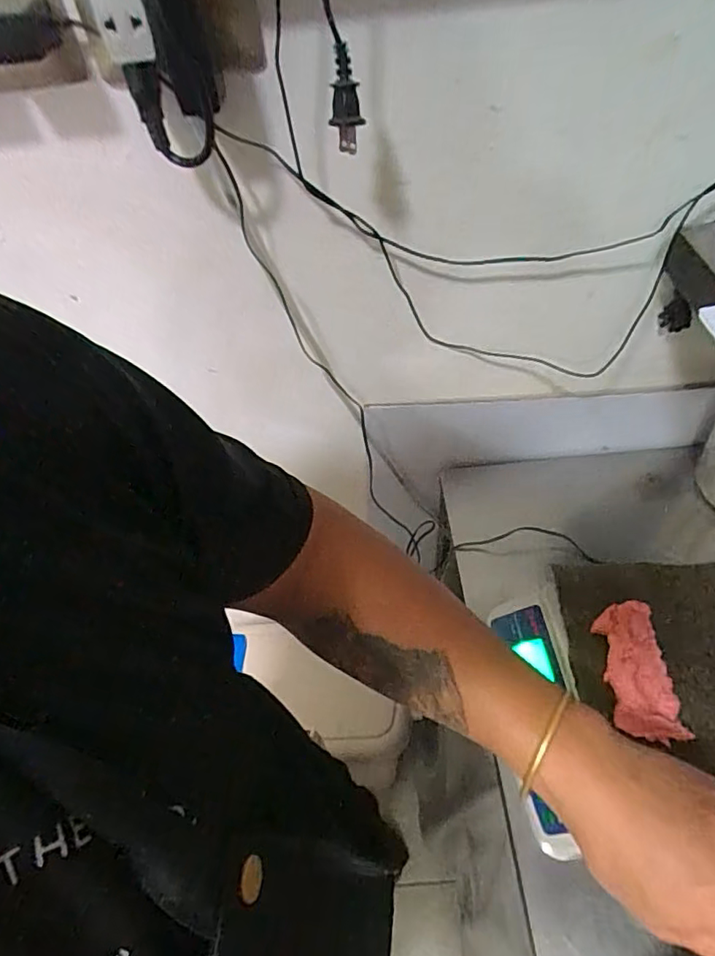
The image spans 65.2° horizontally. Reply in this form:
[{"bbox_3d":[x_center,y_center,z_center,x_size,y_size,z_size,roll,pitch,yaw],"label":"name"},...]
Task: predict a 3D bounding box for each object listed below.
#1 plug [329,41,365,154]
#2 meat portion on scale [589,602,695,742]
[{"bbox_3d":[-0.008,-0.255,0.377,0.021,0.060,0.025,-3,16,2],"label":"plug"},{"bbox_3d":[0.235,0.158,0.465,0.051,0.029,0.106,0,50,5],"label":"meat portion on scale"}]

